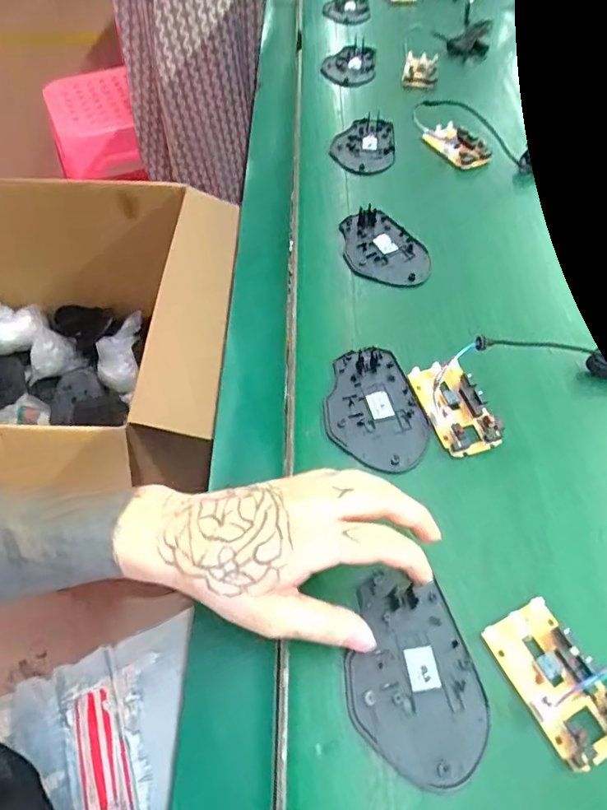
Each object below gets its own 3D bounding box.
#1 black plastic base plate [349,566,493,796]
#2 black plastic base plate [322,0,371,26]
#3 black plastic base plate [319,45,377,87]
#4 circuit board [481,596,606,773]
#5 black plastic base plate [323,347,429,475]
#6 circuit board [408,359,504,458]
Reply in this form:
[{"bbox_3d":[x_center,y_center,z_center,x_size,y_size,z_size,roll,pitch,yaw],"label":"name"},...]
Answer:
[{"bbox_3d":[0.060,0.151,0.296,0.072,0.007,0.107,-12,56,-11],"label":"black plastic base plate"},{"bbox_3d":[0.074,-0.667,0.878,0.076,0.008,0.134,11,55,5],"label":"black plastic base plate"},{"bbox_3d":[0.067,-0.486,0.746,0.074,0.010,0.122,14,55,7],"label":"black plastic base plate"},{"bbox_3d":[0.142,0.154,0.291,0.045,0.016,0.078,-20,58,-16],"label":"circuit board"},{"bbox_3d":[0.052,0.001,0.396,0.073,0.006,0.106,-9,56,-9],"label":"black plastic base plate"},{"bbox_3d":[0.115,-0.001,0.395,0.044,0.016,0.080,-16,57,-13],"label":"circuit board"}]

